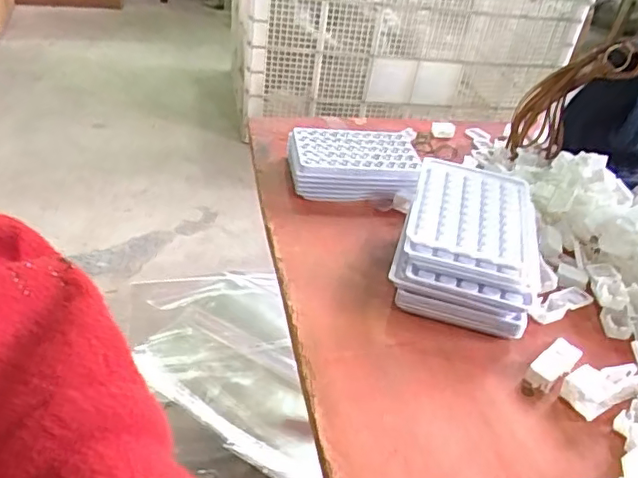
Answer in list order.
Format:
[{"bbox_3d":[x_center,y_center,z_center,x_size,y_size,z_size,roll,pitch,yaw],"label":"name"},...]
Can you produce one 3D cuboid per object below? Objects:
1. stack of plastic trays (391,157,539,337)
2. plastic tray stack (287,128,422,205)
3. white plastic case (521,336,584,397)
[{"bbox_3d":[0.121,0.001,0.476,0.104,0.052,0.155,15,36,10],"label":"stack of plastic trays"},{"bbox_3d":[0.033,-0.074,0.587,0.129,0.039,0.099,8,35,0],"label":"plastic tray stack"},{"bbox_3d":[0.162,0.087,0.406,0.019,0.008,0.064,34,43,32],"label":"white plastic case"}]

